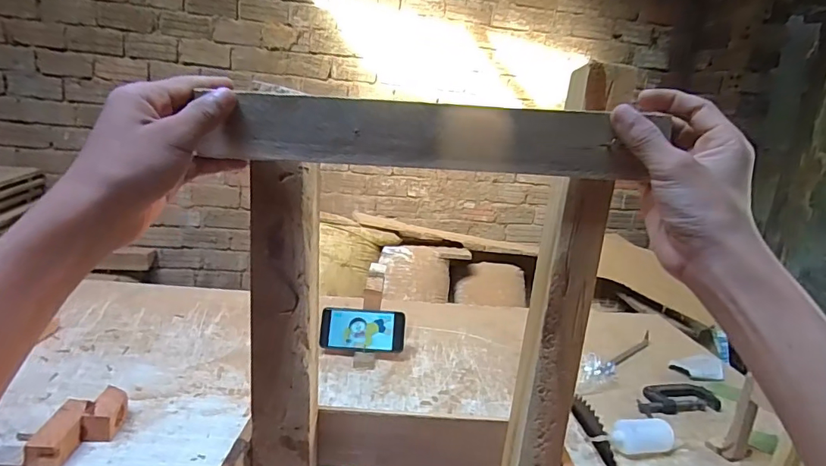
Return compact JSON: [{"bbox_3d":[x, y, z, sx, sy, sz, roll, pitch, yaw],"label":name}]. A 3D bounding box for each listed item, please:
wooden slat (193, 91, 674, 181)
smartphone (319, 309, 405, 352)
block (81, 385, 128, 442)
[{"bbox_3d":[0.010,-0.062,0.308,0.269,0.042,0.014,3,13,-1],"label":"wooden slat"},{"bbox_3d":[-0.098,0.190,0.943,0.161,0.080,0.015,4,-18,-3],"label":"smartphone"},{"bbox_3d":[-0.423,0.251,0.663,0.034,0.041,0.071,4,13,-7],"label":"block"}]

